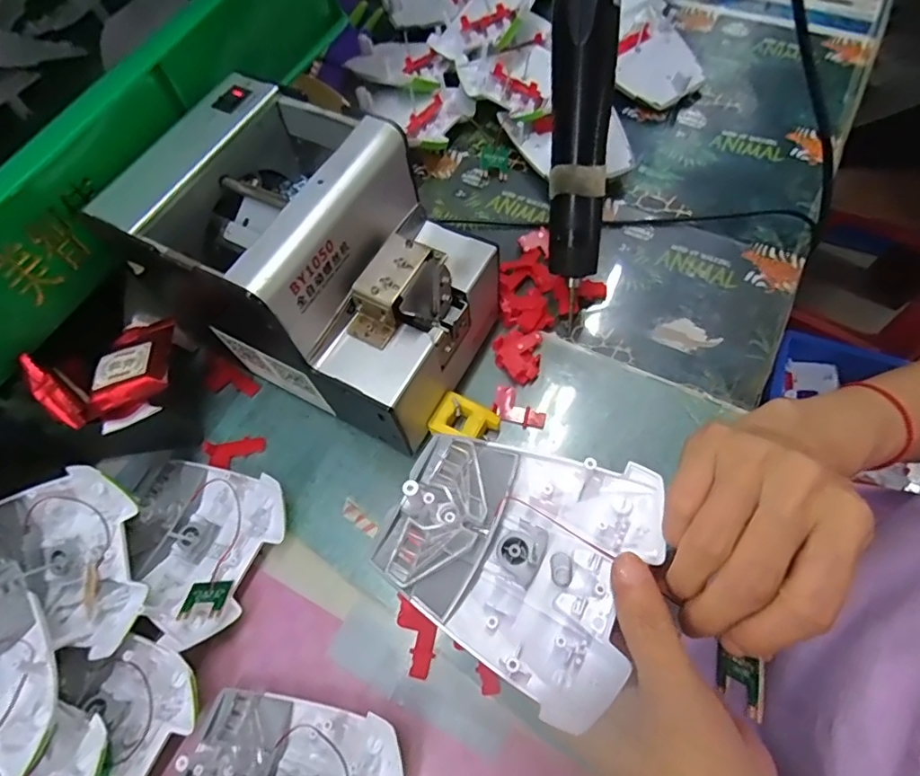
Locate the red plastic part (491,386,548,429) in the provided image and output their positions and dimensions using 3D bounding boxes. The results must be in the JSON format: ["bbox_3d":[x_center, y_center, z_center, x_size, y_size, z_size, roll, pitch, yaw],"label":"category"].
[{"bbox_3d":[0.041,0.013,0.353,0.037,0.011,0.022,18,67,12],"label":"red plastic part"}]

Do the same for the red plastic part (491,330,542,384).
[{"bbox_3d":[0.040,-0.024,0.370,0.033,0.009,0.039,9,65,8],"label":"red plastic part"}]

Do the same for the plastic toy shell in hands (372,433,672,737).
[{"bbox_3d":[0.024,0.068,0.223,0.106,0.018,0.095,23,68,14],"label":"plastic toy shell in hands"}]

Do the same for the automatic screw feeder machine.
[{"bbox_3d":[-0.080,-0.070,0.323,0.174,0.145,0.120,25,68,14],"label":"automatic screw feeder machine"}]

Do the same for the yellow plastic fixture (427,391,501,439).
[{"bbox_3d":[0.002,0.025,0.344,0.040,0.020,0.030,27,69,15],"label":"yellow plastic fixture"}]

